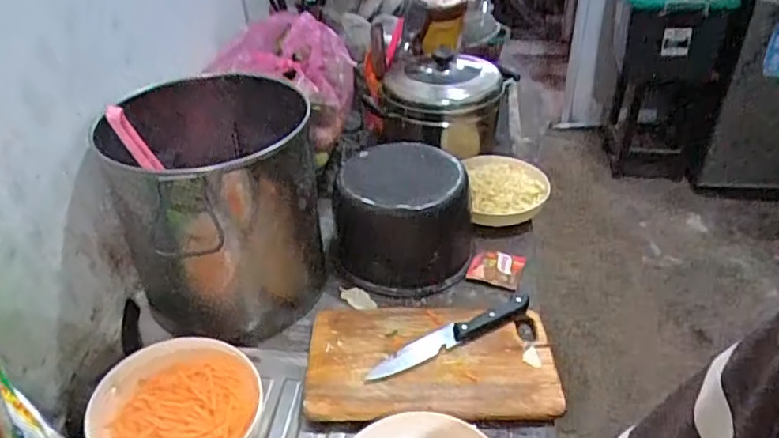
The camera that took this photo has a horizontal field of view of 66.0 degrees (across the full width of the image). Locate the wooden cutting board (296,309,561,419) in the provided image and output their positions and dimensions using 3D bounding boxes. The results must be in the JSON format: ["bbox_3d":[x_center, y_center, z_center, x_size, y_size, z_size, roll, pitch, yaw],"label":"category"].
[{"bbox_3d":[0.054,0.177,0.781,0.309,0.012,0.191,-1,35,2],"label":"wooden cutting board"}]

